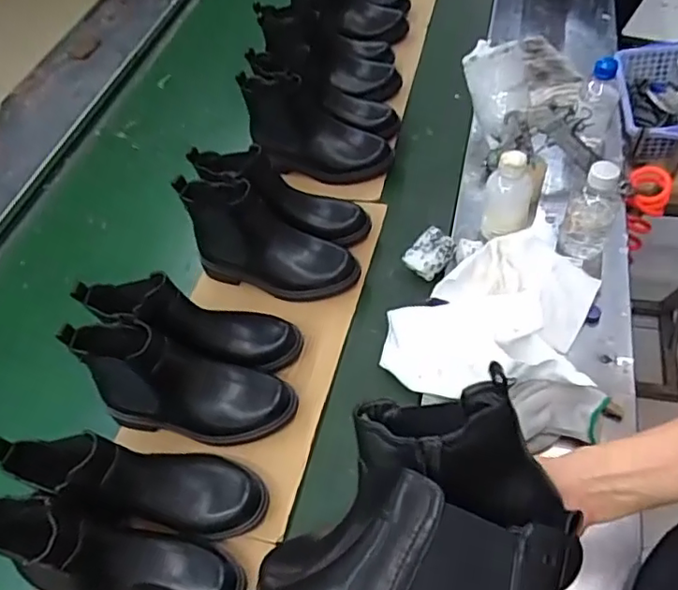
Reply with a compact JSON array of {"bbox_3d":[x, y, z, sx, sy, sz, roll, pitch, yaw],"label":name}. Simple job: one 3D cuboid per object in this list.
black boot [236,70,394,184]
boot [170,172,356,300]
[{"bbox_3d":[-0.034,-0.269,0.922,0.230,0.143,0.094,3,54,12],"label":"black boot"},{"bbox_3d":[-0.100,-0.079,0.800,0.240,0.135,0.092,13,57,19],"label":"boot"}]

